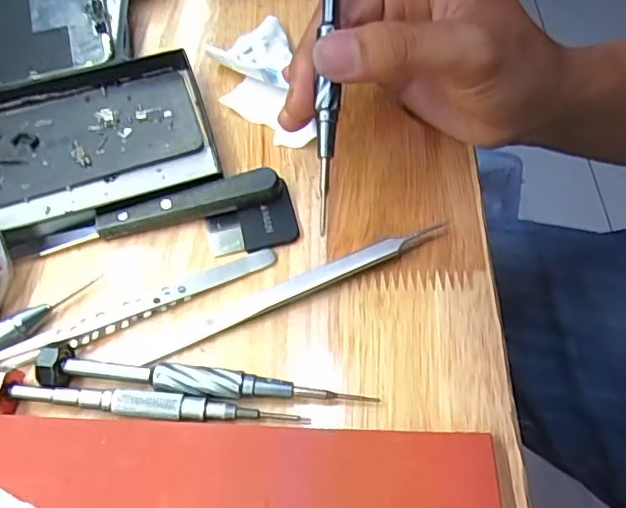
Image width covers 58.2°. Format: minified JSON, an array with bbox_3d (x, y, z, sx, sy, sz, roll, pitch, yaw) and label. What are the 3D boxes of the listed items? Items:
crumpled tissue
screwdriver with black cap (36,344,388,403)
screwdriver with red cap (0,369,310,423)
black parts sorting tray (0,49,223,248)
[{"bbox_3d":[-0.030,-0.097,0.305,0.044,0.020,0.089,-14,58,-6],"label":"crumpled tissue"},{"bbox_3d":[-0.042,0.048,0.213,0.125,0.011,0.013,5,57,4],"label":"screwdriver with black cap"},{"bbox_3d":[-0.062,0.055,0.208,0.115,0.008,0.014,5,57,4],"label":"screwdriver with red cap"},{"bbox_3d":[-0.140,-0.048,0.278,0.174,0.012,0.097,-17,58,-10],"label":"black parts sorting tray"}]

